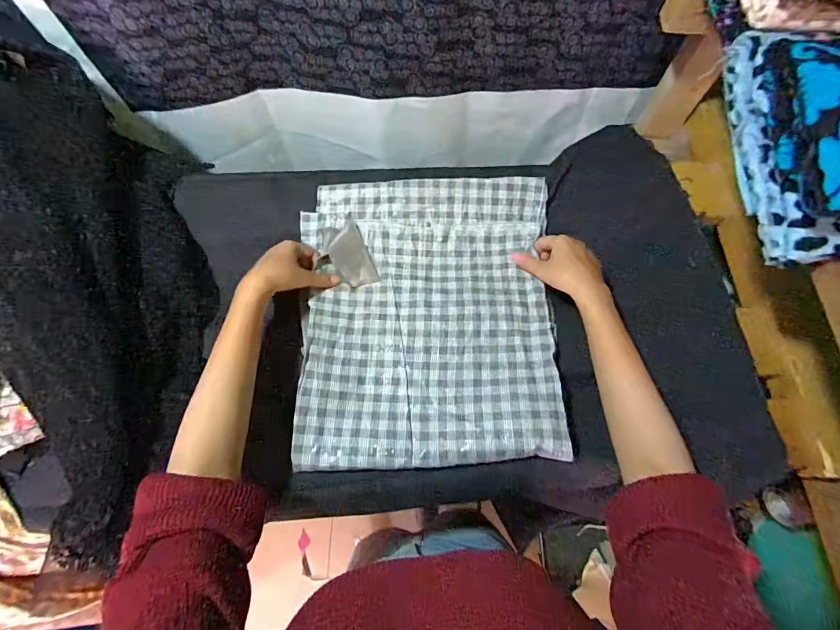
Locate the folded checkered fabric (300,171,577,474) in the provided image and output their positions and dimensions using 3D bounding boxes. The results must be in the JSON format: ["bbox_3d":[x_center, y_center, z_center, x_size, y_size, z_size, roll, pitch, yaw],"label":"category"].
[{"bbox_3d":[0.011,-0.009,0.515,0.313,0.046,0.369,-3,70,-2],"label":"folded checkered fabric"}]

